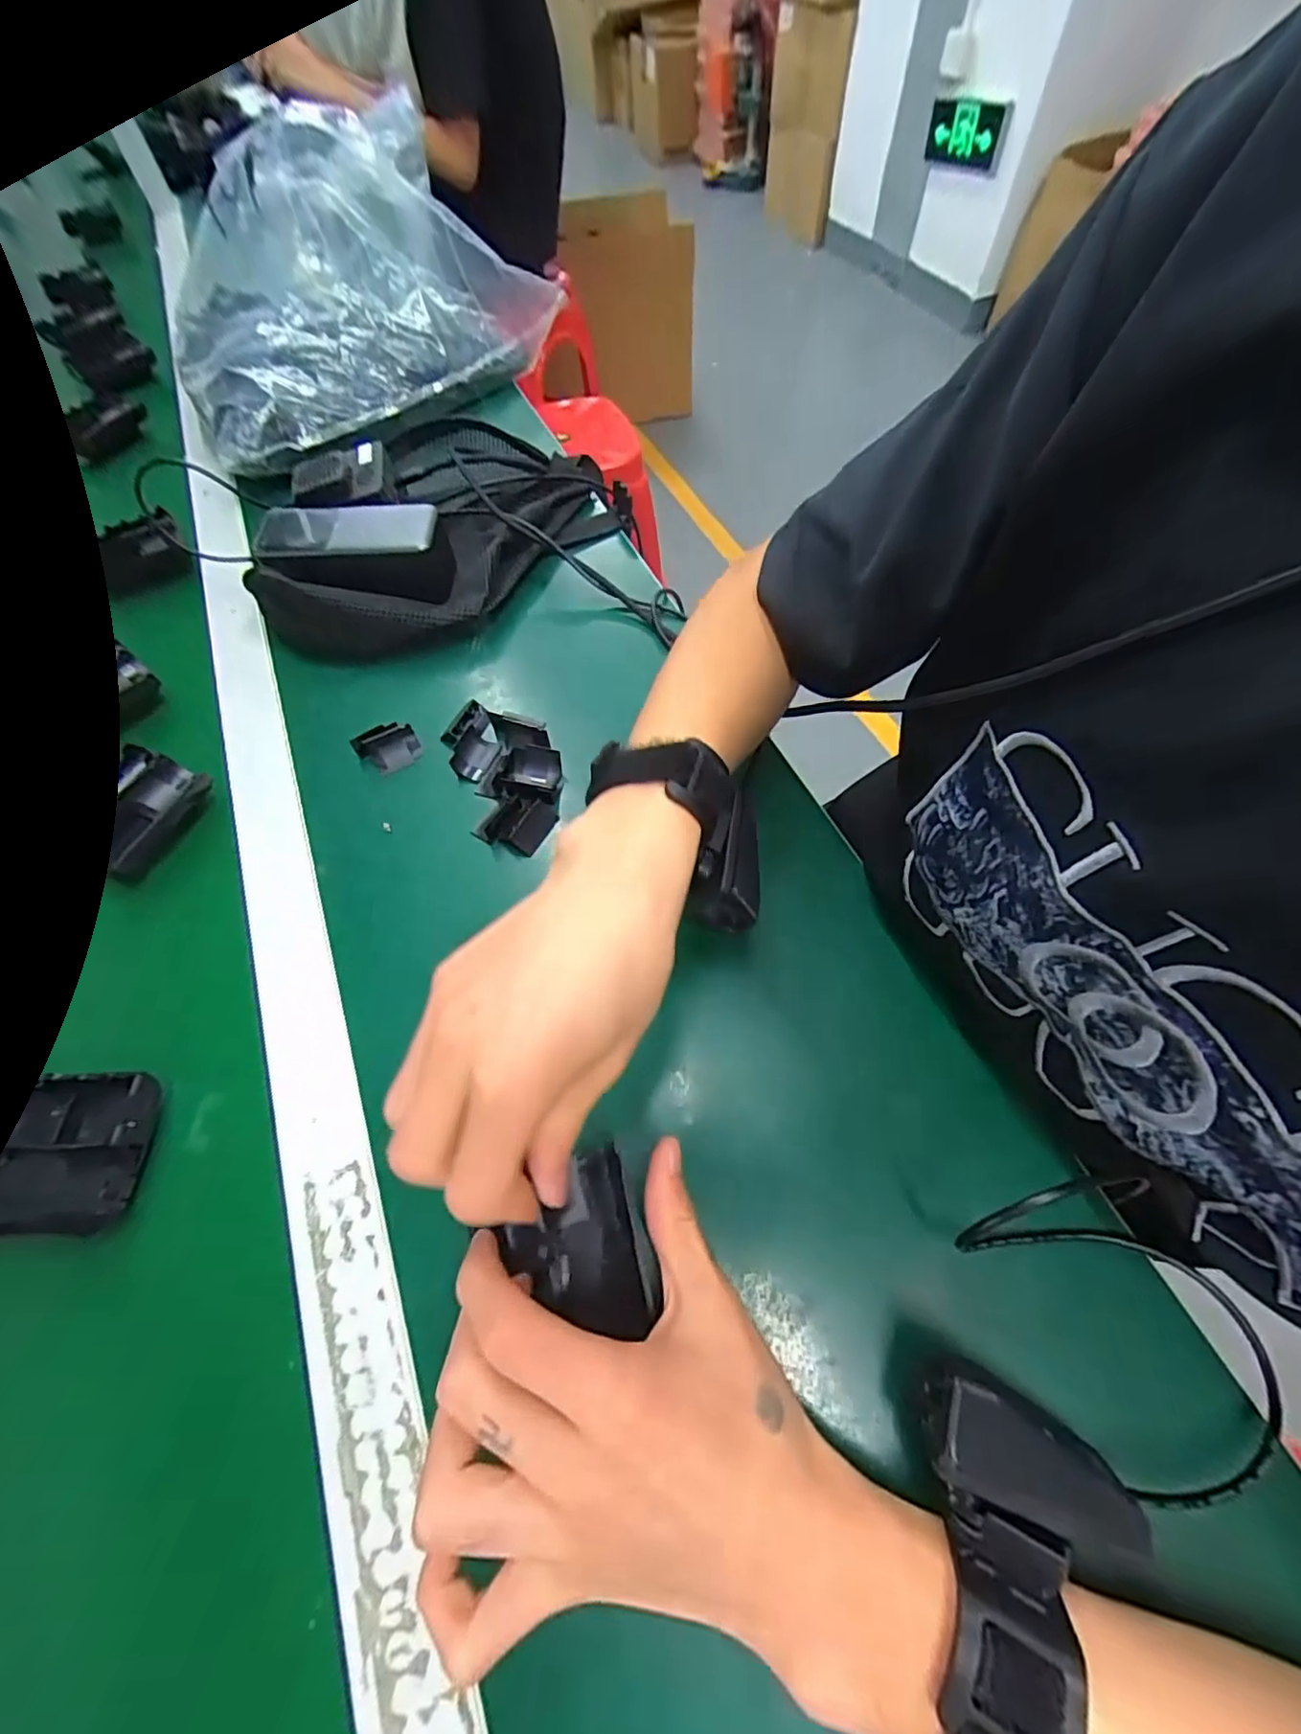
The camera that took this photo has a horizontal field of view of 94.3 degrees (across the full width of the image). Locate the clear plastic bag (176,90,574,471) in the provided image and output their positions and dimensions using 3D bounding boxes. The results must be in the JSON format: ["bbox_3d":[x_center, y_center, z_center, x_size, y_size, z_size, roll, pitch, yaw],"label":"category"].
[{"bbox_3d":[-0.317,-0.564,0.583,0.355,0.149,0.259,-39,66,-17],"label":"clear plastic bag"}]

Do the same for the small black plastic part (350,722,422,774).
[{"bbox_3d":[-0.174,-0.080,0.401,0.038,0.021,0.025,-33,65,-14],"label":"small black plastic part"}]

